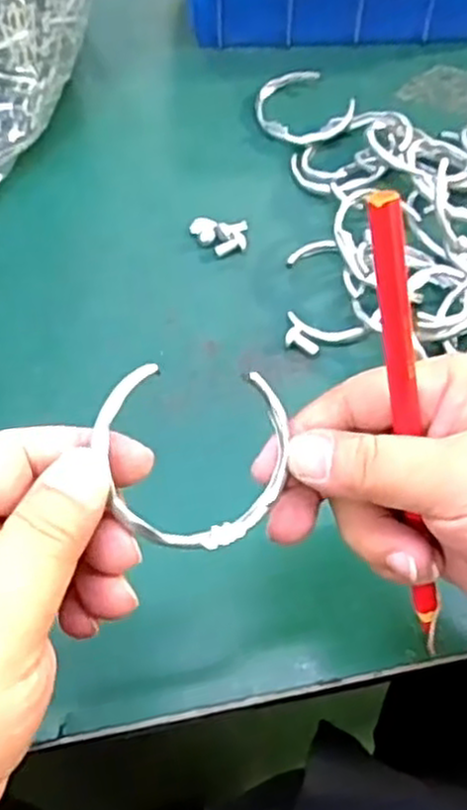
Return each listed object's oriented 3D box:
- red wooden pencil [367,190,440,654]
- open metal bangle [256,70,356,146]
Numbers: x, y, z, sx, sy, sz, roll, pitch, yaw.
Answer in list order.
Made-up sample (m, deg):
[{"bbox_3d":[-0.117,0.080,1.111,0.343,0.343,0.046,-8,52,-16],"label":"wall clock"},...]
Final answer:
[{"bbox_3d":[0.057,0.012,0.242,0.009,0.158,0.014,-18,27,-12],"label":"red wooden pencil"},{"bbox_3d":[0.042,-0.191,0.481,0.053,0.014,0.065,-24,63,-14],"label":"open metal bangle"}]

